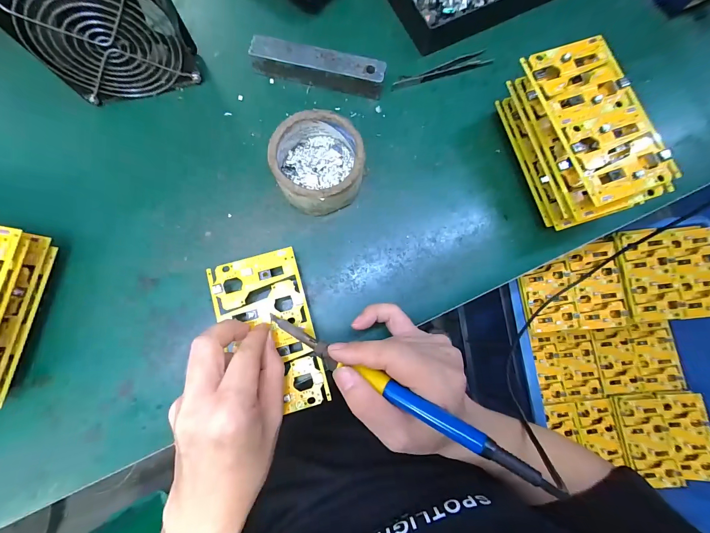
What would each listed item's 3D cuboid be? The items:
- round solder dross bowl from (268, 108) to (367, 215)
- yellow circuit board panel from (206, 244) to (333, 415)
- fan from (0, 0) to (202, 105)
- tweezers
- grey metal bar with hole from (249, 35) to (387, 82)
[{"bbox_3d":[-0.035,-0.098,0.298,0.082,0.045,0.085,0,79,-1],"label":"round solder dross bowl"},{"bbox_3d":[-0.076,0.058,0.275,0.078,0.005,0.138,-16,81,-7],"label":"yellow circuit board panel"},{"bbox_3d":[-0.220,-0.210,0.281,0.121,0.127,0.049,-18,82,-5],"label":"fan"},{"bbox_3d":[0.094,-0.216,0.343,0.114,0.006,0.020,-18,80,-4],"label":"tweezers"},{"bbox_3d":[-0.037,-0.211,0.326,0.138,0.023,0.026,12,79,1],"label":"grey metal bar with hole"}]

